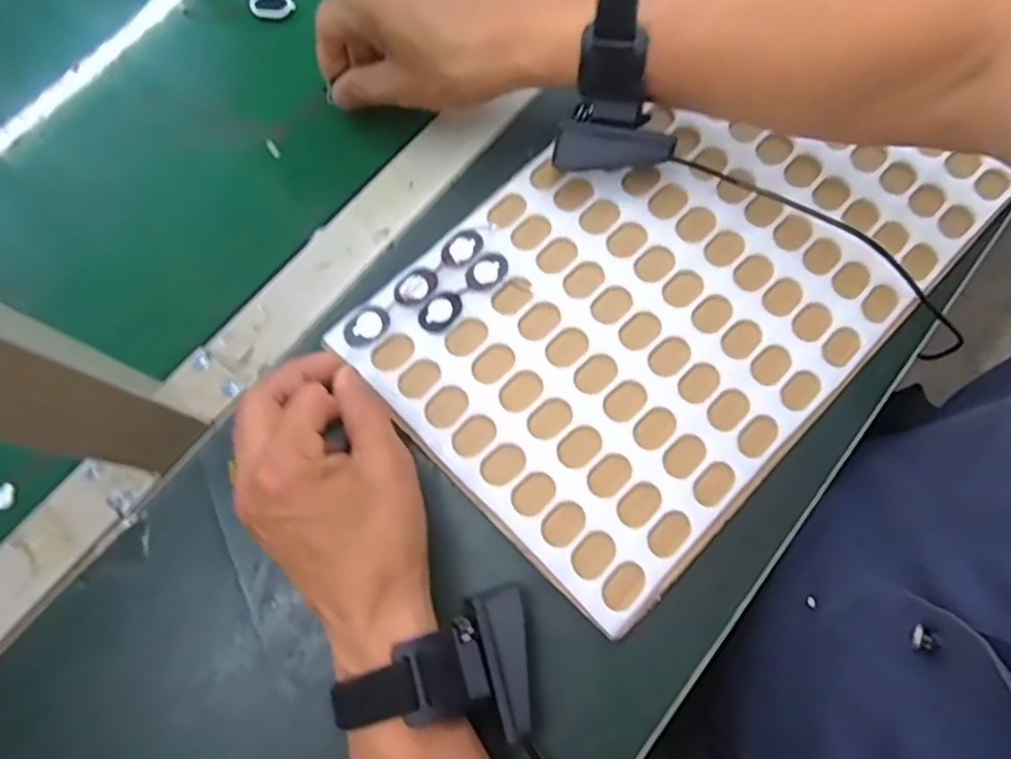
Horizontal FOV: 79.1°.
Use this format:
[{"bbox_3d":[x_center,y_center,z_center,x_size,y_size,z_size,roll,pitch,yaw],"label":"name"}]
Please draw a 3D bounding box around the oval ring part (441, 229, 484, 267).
[{"bbox_3d":[-0.027,-0.082,0.382,0.028,0.004,0.020,-44,79,-10],"label":"oval ring part"}]

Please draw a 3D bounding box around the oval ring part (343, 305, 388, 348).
[{"bbox_3d":[-0.084,-0.032,0.367,0.022,0.004,0.029,34,78,8],"label":"oval ring part"}]

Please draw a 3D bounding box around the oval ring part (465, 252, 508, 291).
[{"bbox_3d":[-0.011,-0.067,0.378,0.029,0.004,0.021,-43,79,-10],"label":"oval ring part"}]

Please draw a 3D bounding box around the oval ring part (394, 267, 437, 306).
[{"bbox_3d":[-0.055,-0.057,0.373,0.022,0.005,0.028,37,78,9],"label":"oval ring part"}]

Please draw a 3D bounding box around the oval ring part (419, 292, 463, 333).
[{"bbox_3d":[-0.039,-0.041,0.370,0.018,0.004,0.029,41,79,10],"label":"oval ring part"}]

